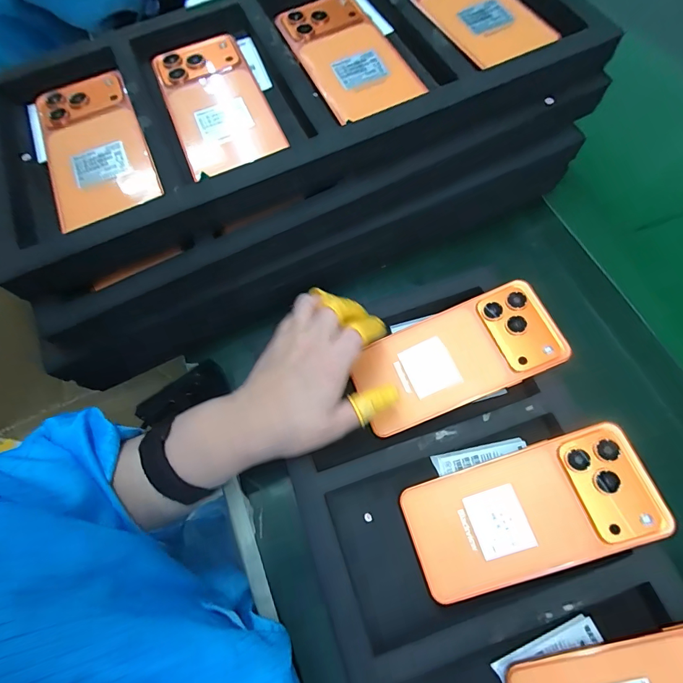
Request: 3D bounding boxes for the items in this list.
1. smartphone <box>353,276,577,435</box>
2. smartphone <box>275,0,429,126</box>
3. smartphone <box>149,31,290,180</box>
[{"bbox_3d":[0.091,0.011,0.315,0.157,0.006,0.076,-24,68,5],"label":"smartphone"},{"bbox_3d":[0.008,-0.243,0.331,0.082,0.016,0.161,-22,67,-7],"label":"smartphone"},{"bbox_3d":[-0.104,-0.200,0.325,0.078,0.012,0.137,-22,67,-7],"label":"smartphone"}]

